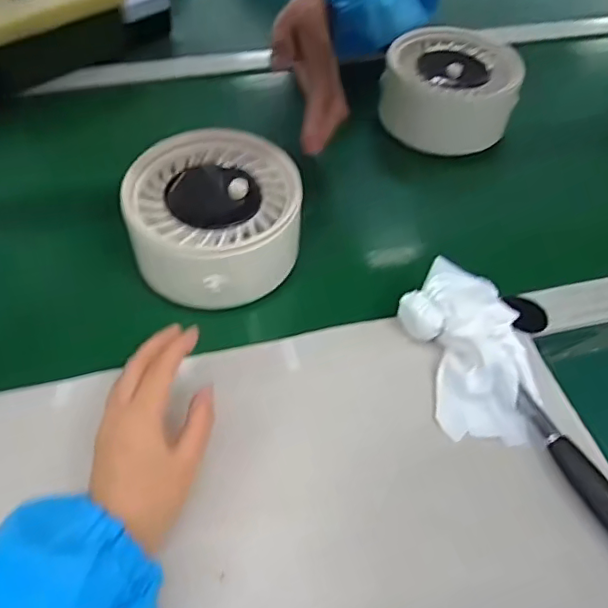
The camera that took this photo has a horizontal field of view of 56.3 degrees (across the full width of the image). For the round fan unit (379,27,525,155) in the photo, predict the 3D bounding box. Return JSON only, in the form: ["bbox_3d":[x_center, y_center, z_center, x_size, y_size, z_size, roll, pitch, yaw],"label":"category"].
[{"bbox_3d":[0.157,-0.231,0.610,0.135,0.072,0.118,21,53,14],"label":"round fan unit"}]

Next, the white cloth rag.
[{"bbox_3d":[0.124,0.031,0.422,0.080,0.047,0.129,-10,53,-10],"label":"white cloth rag"}]

